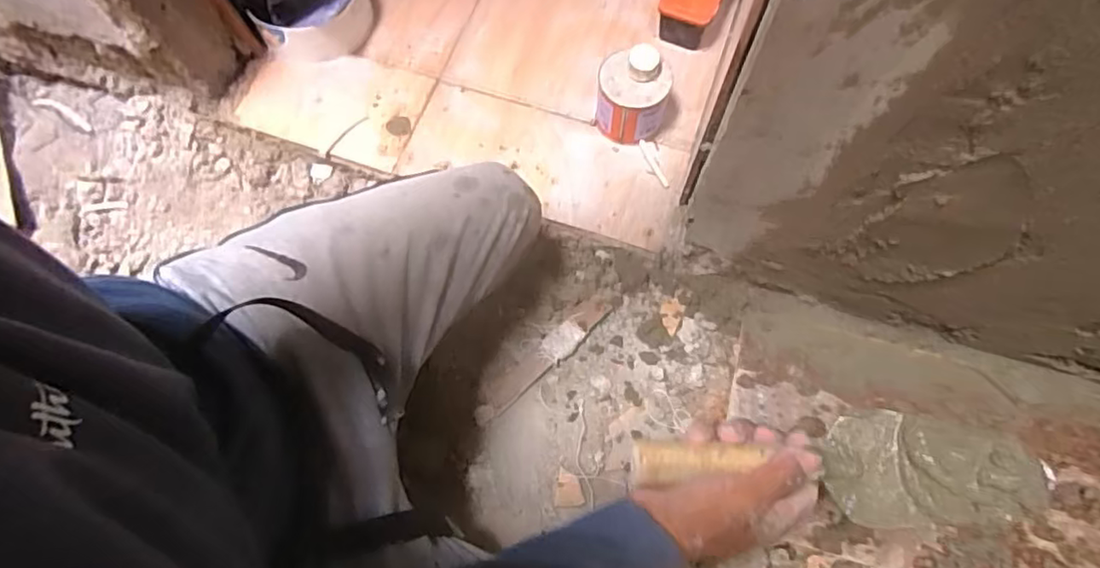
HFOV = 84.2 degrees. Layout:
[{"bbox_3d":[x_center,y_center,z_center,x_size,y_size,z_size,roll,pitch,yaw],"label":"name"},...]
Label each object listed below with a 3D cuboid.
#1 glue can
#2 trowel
[{"bbox_3d":[0.115,-0.260,0.850,0.096,0.108,0.085,8,70,5],"label":"glue can"},{"bbox_3d":[0.209,0.135,0.452,0.299,0.072,0.081,4,70,-6],"label":"trowel"}]

